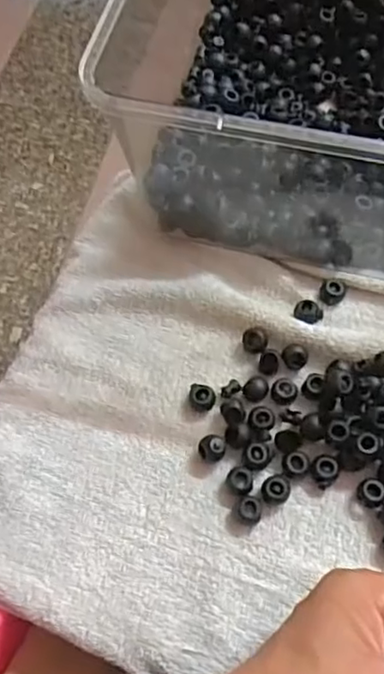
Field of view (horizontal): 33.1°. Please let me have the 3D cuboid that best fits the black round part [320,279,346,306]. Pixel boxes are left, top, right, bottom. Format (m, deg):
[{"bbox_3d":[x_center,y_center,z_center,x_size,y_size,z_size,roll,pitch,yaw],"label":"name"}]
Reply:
[{"bbox_3d":[0.088,-0.028,0.405,0.015,0.009,0.016,0,65,1],"label":"black round part"}]

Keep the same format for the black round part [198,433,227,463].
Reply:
[{"bbox_3d":[0.011,0.063,0.364,0.015,0.014,0.013,11,65,6],"label":"black round part"}]

